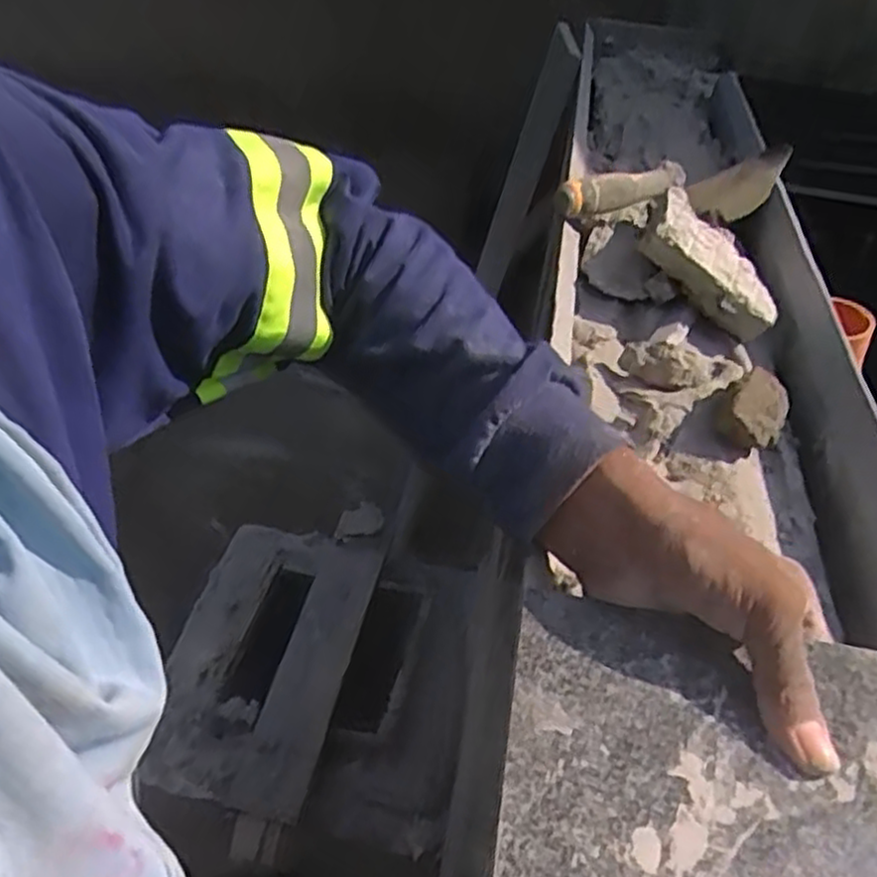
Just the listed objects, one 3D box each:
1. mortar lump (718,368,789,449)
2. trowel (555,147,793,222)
[{"bbox_3d":[0.215,-0.023,0.509,0.037,0.033,0.073,23,40,22],"label":"mortar lump"},{"bbox_3d":[0.238,-0.228,0.699,0.312,0.044,0.086,-21,44,-31],"label":"trowel"}]

